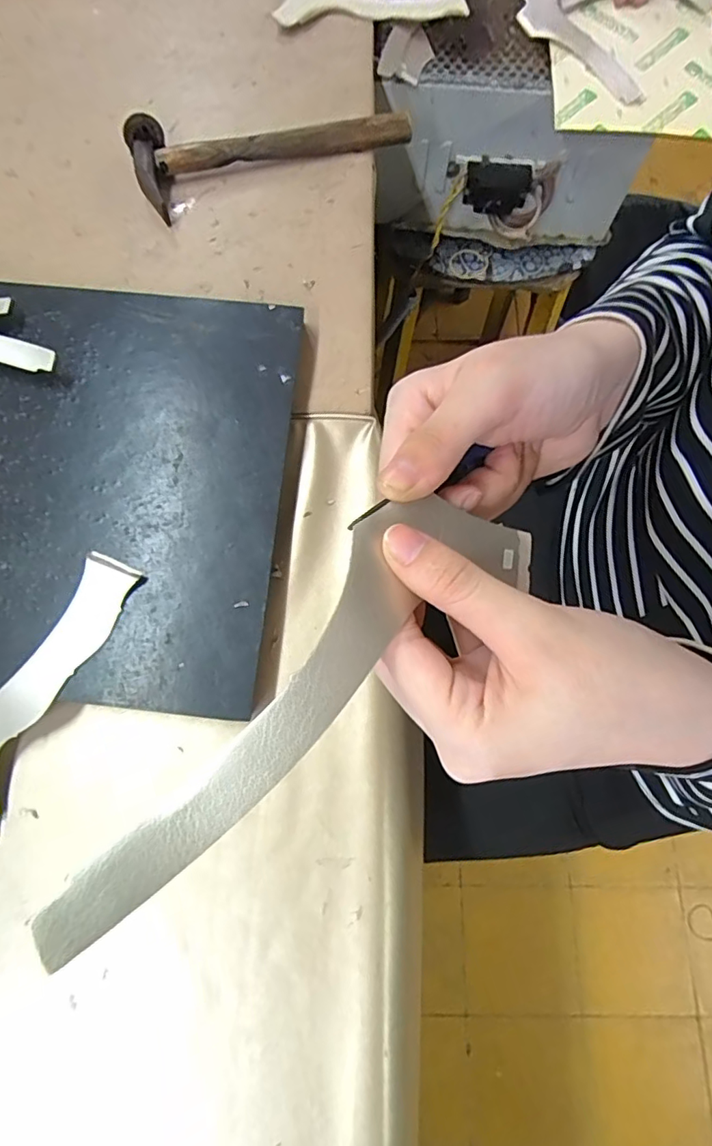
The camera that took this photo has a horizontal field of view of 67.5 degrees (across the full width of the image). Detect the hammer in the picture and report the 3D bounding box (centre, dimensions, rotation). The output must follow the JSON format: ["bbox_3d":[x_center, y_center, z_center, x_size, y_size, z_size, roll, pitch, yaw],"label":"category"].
[{"bbox_3d":[-0.071,-0.373,0.461,0.238,0.033,0.078,-19,75,-6],"label":"hammer"}]

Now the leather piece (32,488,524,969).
[{"bbox_3d":[-0.009,0.032,0.167,0.048,0.024,0.186,42,65,11],"label":"leather piece"}]

